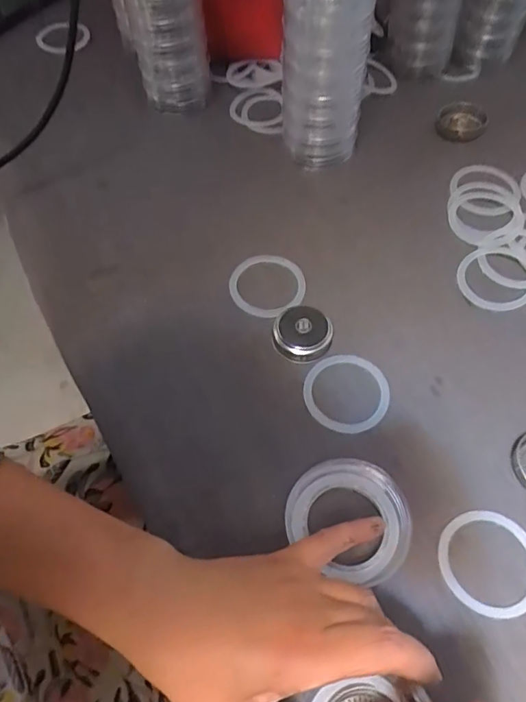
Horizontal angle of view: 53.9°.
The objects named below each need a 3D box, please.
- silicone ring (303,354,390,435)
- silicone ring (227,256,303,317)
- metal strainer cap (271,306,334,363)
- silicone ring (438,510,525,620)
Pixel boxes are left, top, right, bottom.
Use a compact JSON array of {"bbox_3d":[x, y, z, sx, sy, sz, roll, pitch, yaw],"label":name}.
[{"bbox_3d":[0.058,0.029,0.359,0.060,0.006,0.057,-1,60,1],"label":"silicone ring"},{"bbox_3d":[0.003,-0.053,0.408,0.058,0.005,0.058,-1,60,1],"label":"silicone ring"},{"bbox_3d":[0.029,-0.012,0.375,0.042,0.012,0.040,-1,60,1],"label":"metal strainer cap"},{"bbox_3d":[0.133,0.124,0.303,0.059,0.004,0.058,-1,60,1],"label":"silicone ring"}]

